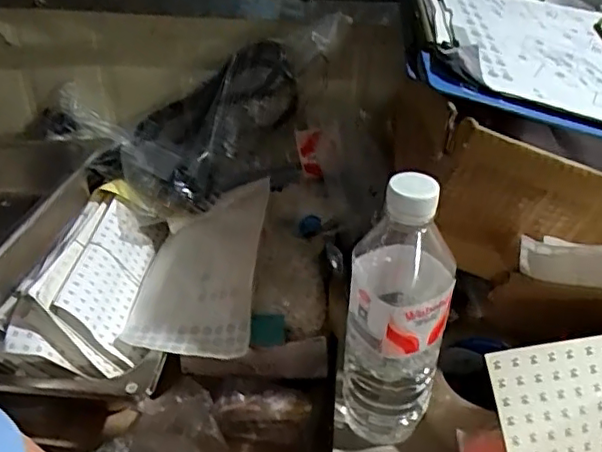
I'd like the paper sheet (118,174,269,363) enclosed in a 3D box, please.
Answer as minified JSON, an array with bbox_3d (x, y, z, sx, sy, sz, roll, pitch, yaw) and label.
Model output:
[{"bbox_3d":[-0.106,0.039,0.630,0.124,0.059,0.207,2,35,2],"label":"paper sheet"}]

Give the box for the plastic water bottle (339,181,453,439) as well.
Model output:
[{"bbox_3d":[0.068,0.067,0.438,0.071,0.220,0.066,13,37,17],"label":"plastic water bottle"}]

